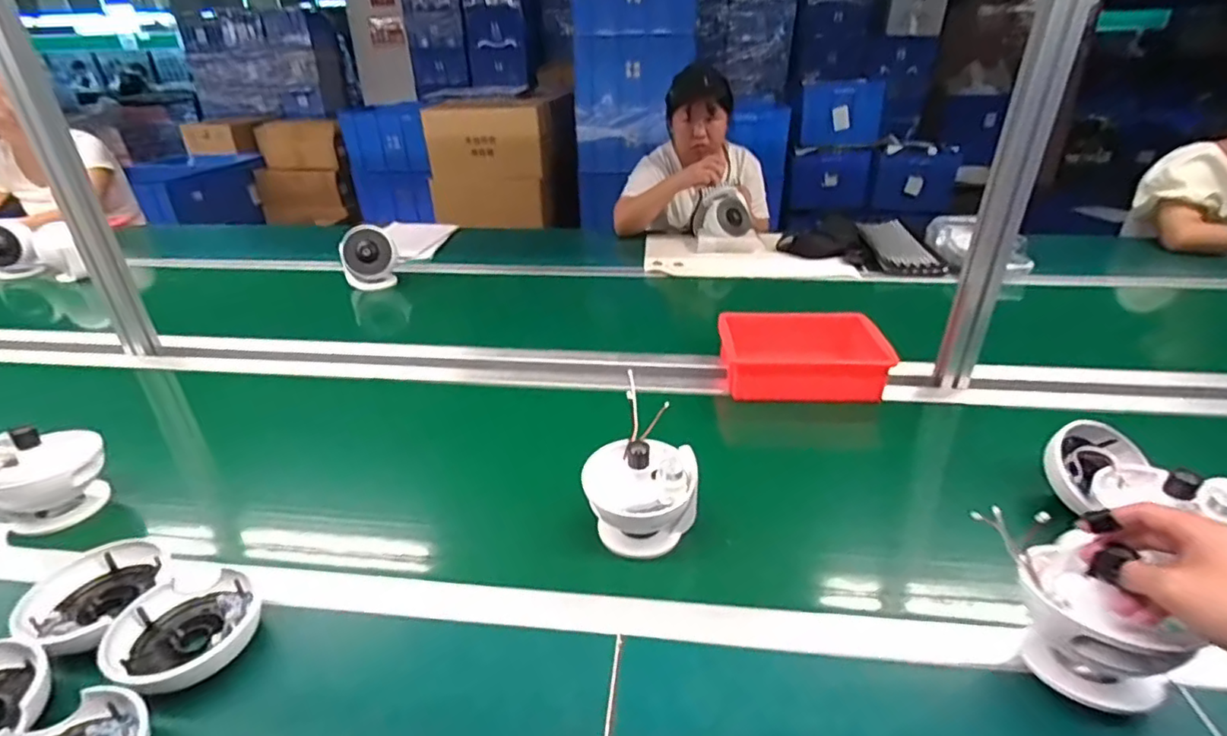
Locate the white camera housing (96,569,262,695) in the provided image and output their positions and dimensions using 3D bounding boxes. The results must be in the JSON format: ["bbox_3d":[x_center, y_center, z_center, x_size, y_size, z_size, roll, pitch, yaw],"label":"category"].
[{"bbox_3d":[-0.393,0.238,0.541,0.117,0.034,0.114,2,31,-1],"label":"white camera housing"}]

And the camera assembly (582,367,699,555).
[{"bbox_3d":[0.029,0.114,0.640,0.112,0.151,0.102,-21,38,-33],"label":"camera assembly"}]

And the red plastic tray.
[{"bbox_3d":[0.295,-0.017,0.937,0.239,0.090,0.167,1,31,-2],"label":"red plastic tray"}]

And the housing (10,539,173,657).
[{"bbox_3d":[-0.498,0.222,0.572,0.106,0.045,0.112,25,38,32],"label":"housing"}]

